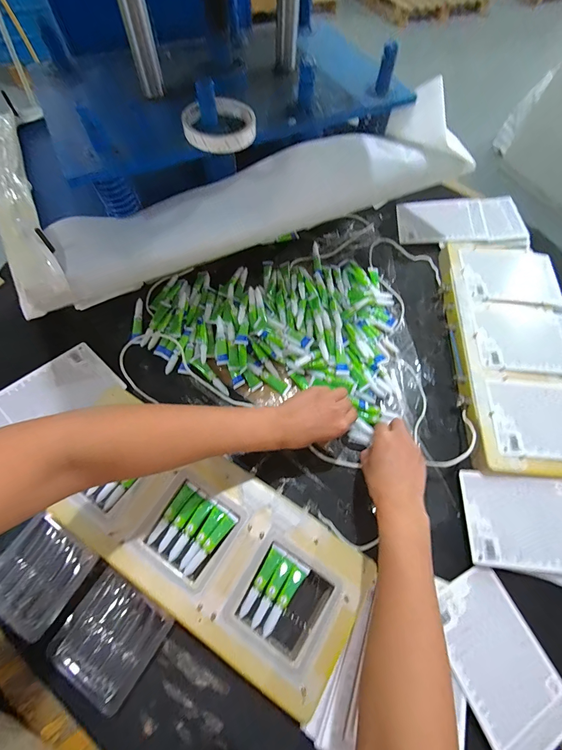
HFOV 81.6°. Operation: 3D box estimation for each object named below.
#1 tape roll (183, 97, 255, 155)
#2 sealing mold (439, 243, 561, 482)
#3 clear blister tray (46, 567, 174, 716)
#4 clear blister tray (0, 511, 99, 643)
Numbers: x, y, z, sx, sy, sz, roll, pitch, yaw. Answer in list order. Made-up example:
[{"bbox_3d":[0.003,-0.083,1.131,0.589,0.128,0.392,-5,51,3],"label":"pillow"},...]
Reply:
[{"bbox_3d":[-0.079,-0.318,0.415,0.089,0.022,0.089,-9,65,-7],"label":"tape roll"},{"bbox_3d":[0.385,-0.047,0.541,0.199,0.035,0.420,7,64,1],"label":"sealing mold"},{"bbox_3d":[-0.195,0.301,0.376,0.105,0.024,0.100,30,66,11],"label":"clear blister tray"},{"bbox_3d":[-0.292,0.240,0.392,0.098,0.013,0.102,31,67,12],"label":"clear blister tray"}]

